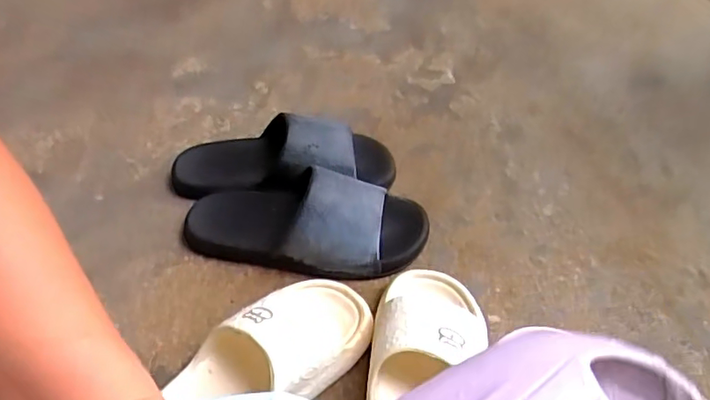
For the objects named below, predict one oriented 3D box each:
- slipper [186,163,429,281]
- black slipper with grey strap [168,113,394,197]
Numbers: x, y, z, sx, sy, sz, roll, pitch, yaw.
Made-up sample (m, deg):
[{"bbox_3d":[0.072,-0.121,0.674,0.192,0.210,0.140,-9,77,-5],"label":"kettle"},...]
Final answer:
[{"bbox_3d":[-0.057,0.021,0.609,0.266,0.076,0.109,4,49,6],"label":"slipper"},{"bbox_3d":[-0.090,-0.055,0.677,0.268,0.079,0.104,-4,49,-2],"label":"black slipper with grey strap"}]

